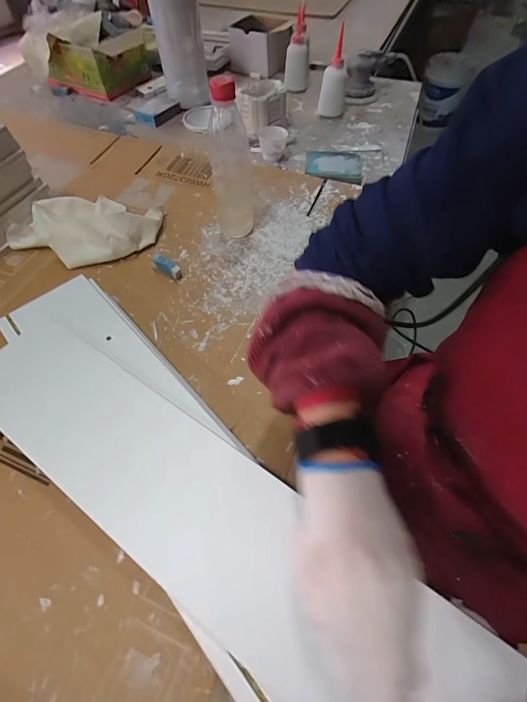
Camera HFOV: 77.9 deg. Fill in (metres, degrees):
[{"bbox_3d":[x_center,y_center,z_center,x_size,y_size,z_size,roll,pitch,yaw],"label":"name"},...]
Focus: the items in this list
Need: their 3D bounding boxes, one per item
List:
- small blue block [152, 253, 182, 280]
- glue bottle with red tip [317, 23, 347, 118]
[{"bbox_3d":[-0.160,-0.139,0.538,0.059,0.025,0.017,31,64,17],"label":"small blue block"},{"bbox_3d":[0.173,-0.653,0.786,0.062,0.146,0.062,12,58,8],"label":"glue bottle with red tip"}]

